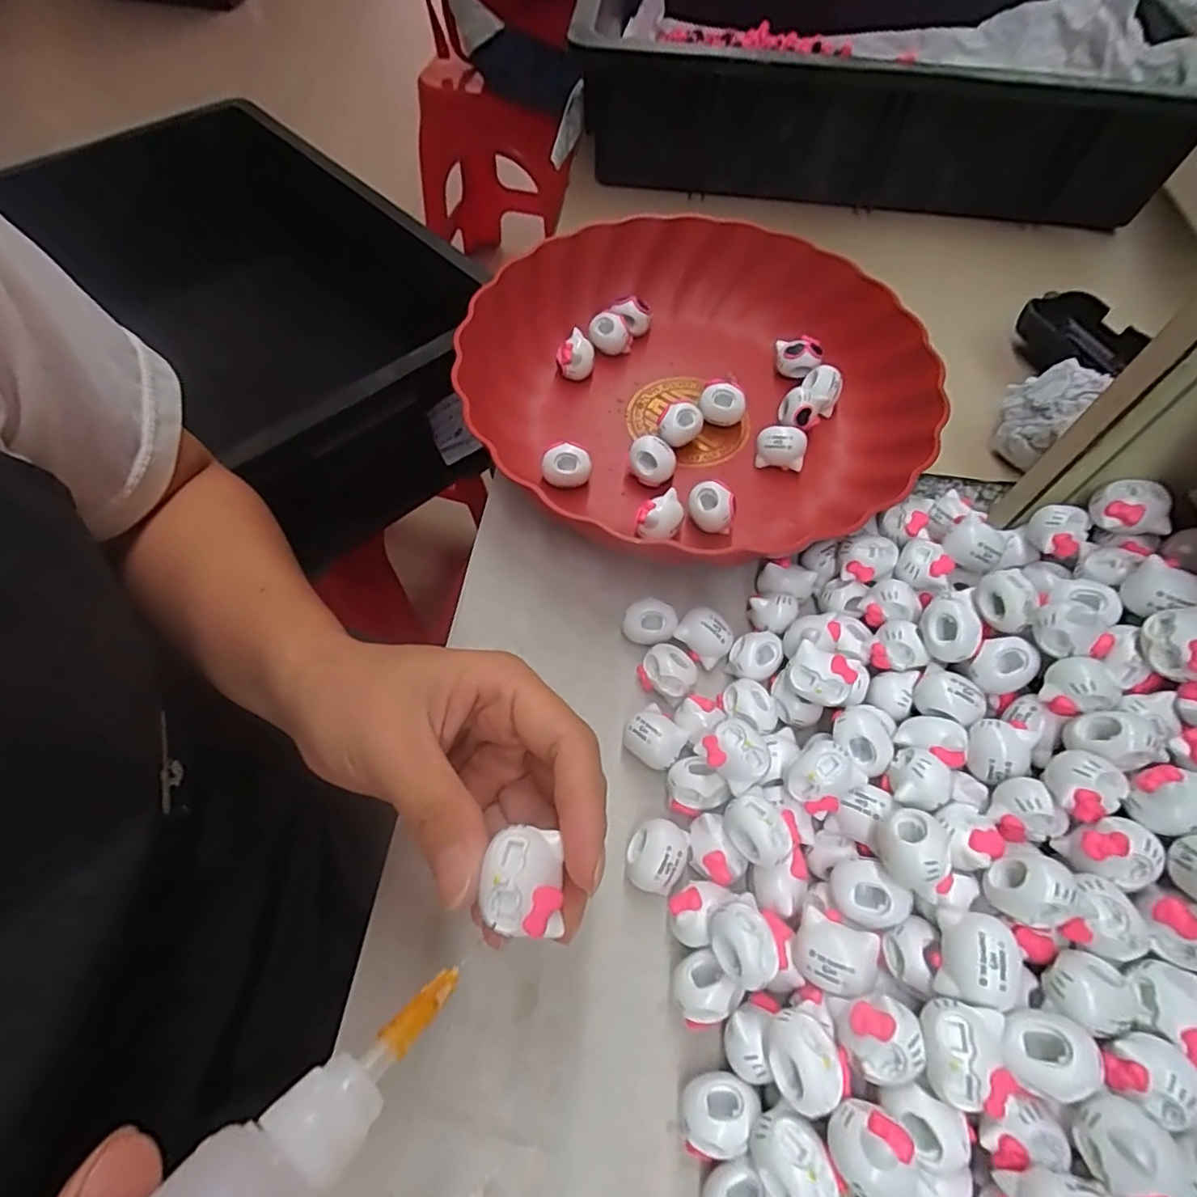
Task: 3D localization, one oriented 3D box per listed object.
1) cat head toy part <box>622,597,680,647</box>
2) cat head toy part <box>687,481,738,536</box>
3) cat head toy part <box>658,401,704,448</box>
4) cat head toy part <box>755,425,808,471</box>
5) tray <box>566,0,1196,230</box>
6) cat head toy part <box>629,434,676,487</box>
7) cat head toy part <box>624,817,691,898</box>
[{"bbox_3d":[0.024,0.011,0.276,0.023,0.015,0.016,18,63,8],"label":"cat head toy part"},{"bbox_3d":[0.056,-0.046,0.302,0.024,0.015,0.019,18,62,6],"label":"cat head toy part"},{"bbox_3d":[0.045,-0.094,0.330,0.023,0.018,0.017,10,62,1],"label":"cat head toy part"},{"bbox_3d":[0.098,-0.080,0.327,0.025,0.019,0.016,10,62,2],"label":"cat head toy part"},{"bbox_3d":[0.217,-0.456,0.498,0.434,0.099,0.319,6,62,0],"label":"tray"},{"bbox_3d":[0.028,-0.072,0.317,0.024,0.018,0.019,14,62,4],"label":"cat head toy part"},{"bbox_3d":[0.022,0.098,0.231,0.021,0.019,0.024,20,62,7],"label":"cat head toy part"}]

